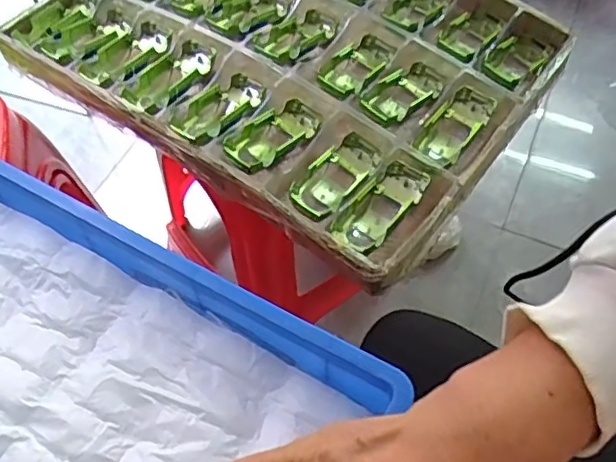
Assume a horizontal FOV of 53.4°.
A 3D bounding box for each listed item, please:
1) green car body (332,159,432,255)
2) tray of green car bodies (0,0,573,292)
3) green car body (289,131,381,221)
[{"bbox_3d":[0.082,-0.026,0.679,0.054,0.035,0.123,33,64,21],"label":"green car body"},{"bbox_3d":[-0.035,-0.264,0.824,0.644,0.064,0.479,32,63,20],"label":"tray of green car bodies"},{"bbox_3d":[0.031,-0.059,0.694,0.057,0.036,0.133,30,63,19],"label":"green car body"}]

